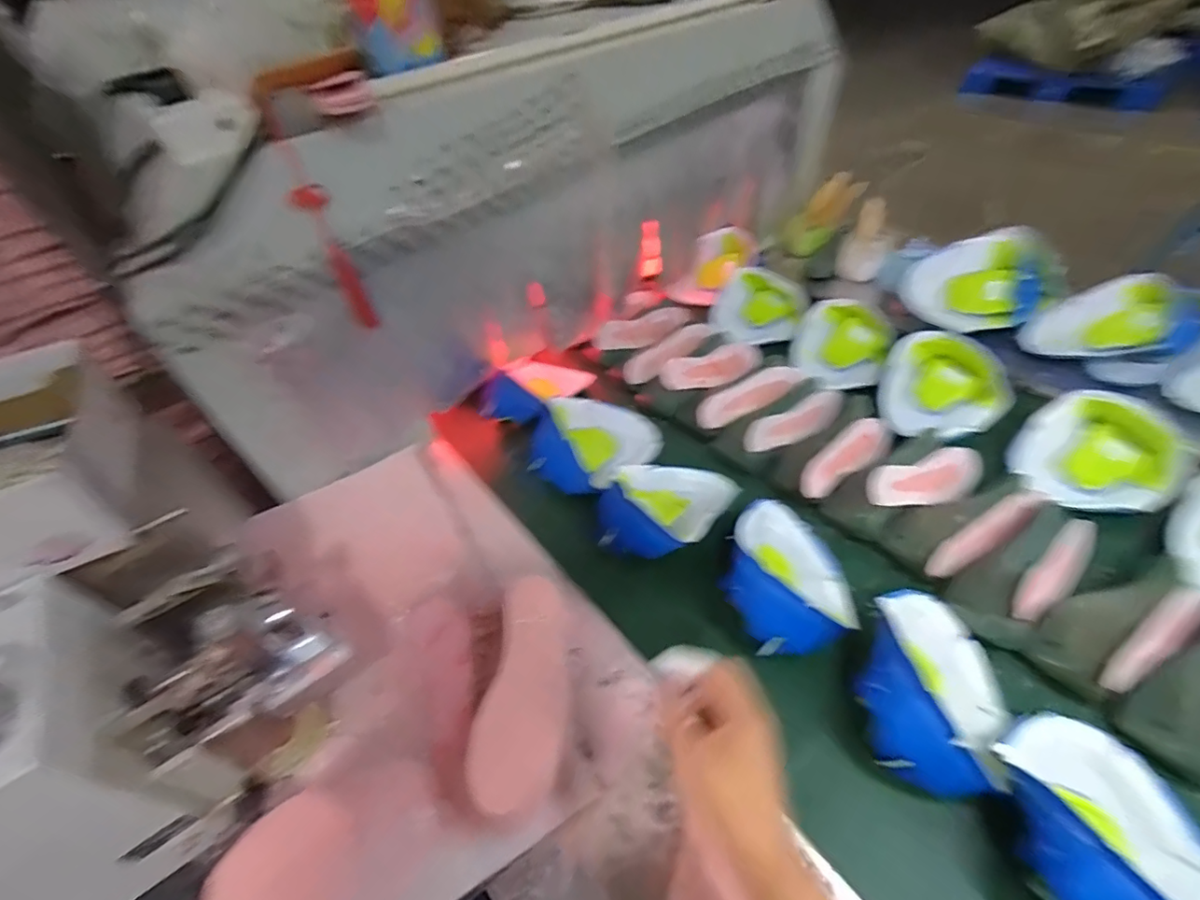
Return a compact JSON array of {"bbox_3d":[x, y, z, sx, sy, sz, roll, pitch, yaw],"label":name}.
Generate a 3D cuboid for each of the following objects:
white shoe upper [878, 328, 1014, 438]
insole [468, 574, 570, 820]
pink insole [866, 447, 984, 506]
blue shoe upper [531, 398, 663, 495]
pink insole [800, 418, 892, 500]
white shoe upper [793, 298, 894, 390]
[{"bbox_3d":[0.536,-0.087,0.849,0.169,0.067,0.192,27,57,26],"label":"white shoe upper"},{"bbox_3d":[-0.075,0.224,0.516,0.088,0.022,0.207,10,56,-20],"label":"insole"},{"bbox_3d":[0.458,0.039,0.733,0.225,0.033,0.061,-10,46,-27],"label":"pink insole"},{"bbox_3d":[-0.010,-0.017,0.847,0.174,0.067,0.192,24,56,25],"label":"blue shoe upper"},{"bbox_3d":[0.359,0.004,0.771,0.209,0.056,0.015,-29,14,-28],"label":"pink insole"},{"bbox_3d":[0.422,-0.175,0.934,0.154,0.066,0.186,22,55,23],"label":"white shoe upper"}]

